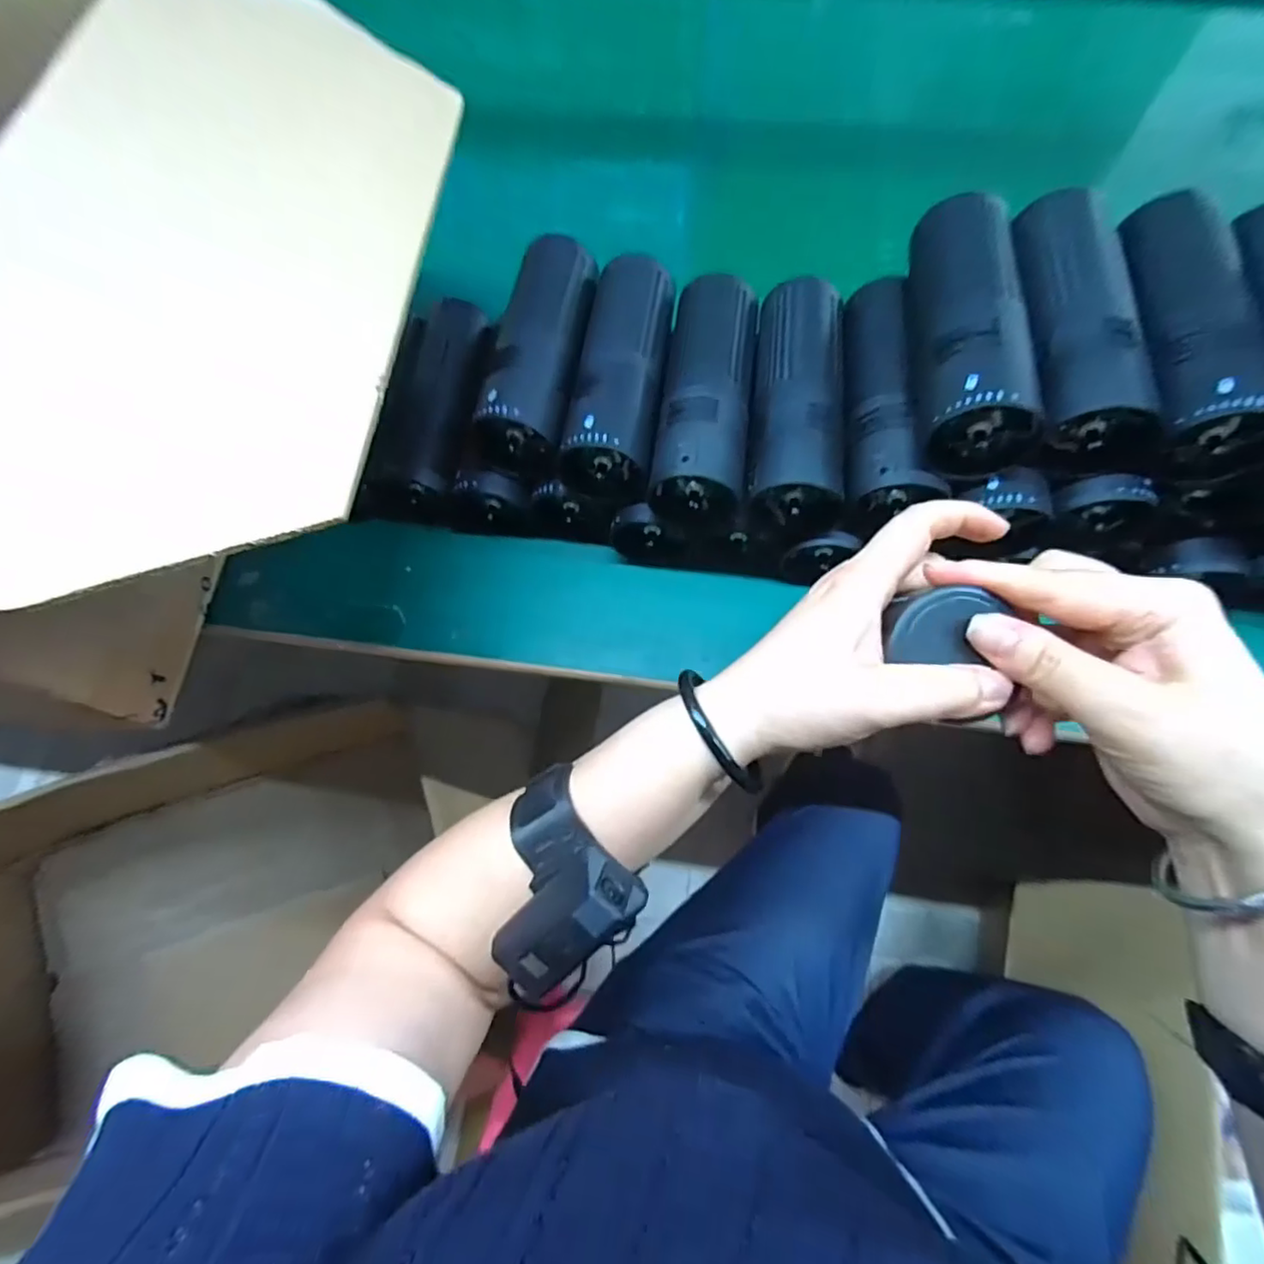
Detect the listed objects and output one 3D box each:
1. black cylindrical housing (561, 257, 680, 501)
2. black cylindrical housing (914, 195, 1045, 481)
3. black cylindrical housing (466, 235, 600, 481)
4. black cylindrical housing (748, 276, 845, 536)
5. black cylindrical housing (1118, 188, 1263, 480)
[{"bbox_3d":[-0.006,-0.164,0.401,0.055,0.049,0.163,6,68,5],"label":"black cylindrical housing"},{"bbox_3d":[0.181,-0.172,0.341,0.055,0.051,0.165,3,68,3],"label":"black cylindrical housing"},{"bbox_3d":[-0.062,-0.187,0.415,0.063,0.051,0.170,7,68,5],"label":"black cylindrical housing"},{"bbox_3d":[0.104,-0.143,0.389,0.056,0.053,0.163,8,68,5],"label":"black cylindrical housing"},{"bbox_3d":[0.296,-0.166,0.335,0.060,0.045,0.166,3,68,4],"label":"black cylindrical housing"}]

